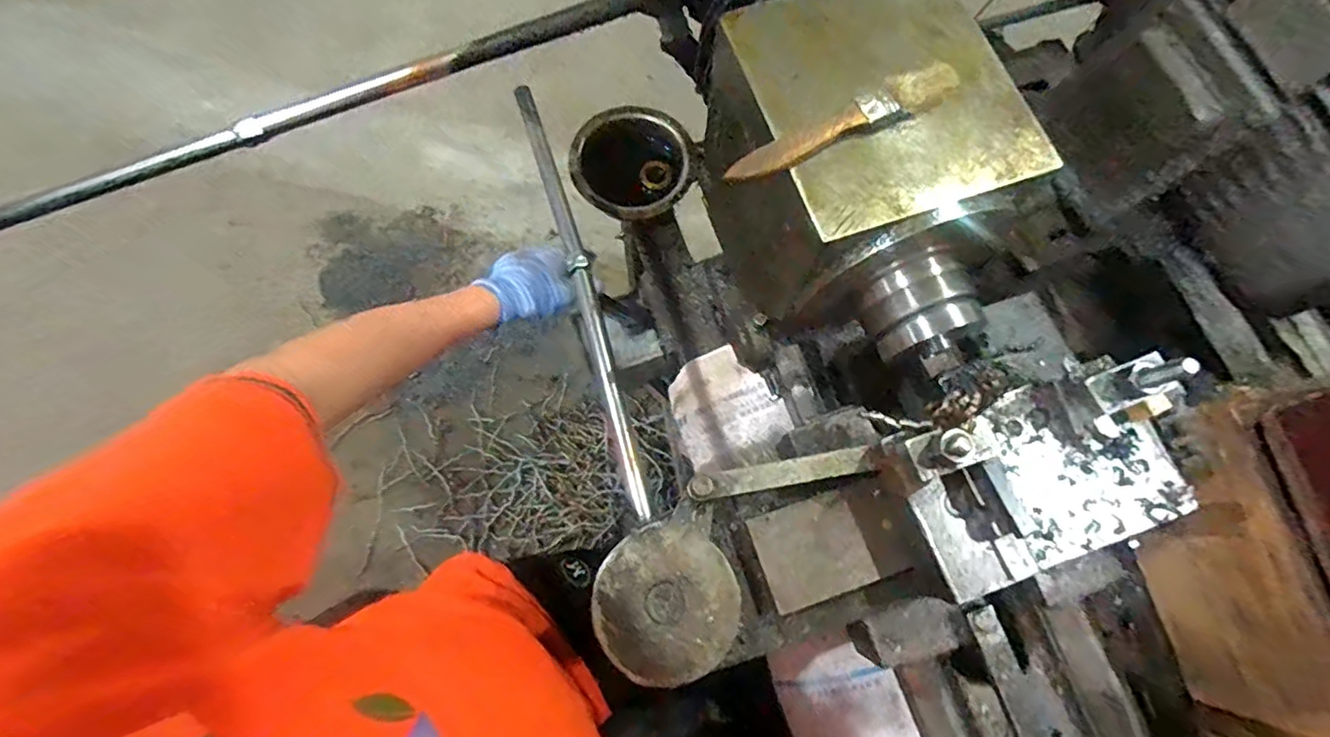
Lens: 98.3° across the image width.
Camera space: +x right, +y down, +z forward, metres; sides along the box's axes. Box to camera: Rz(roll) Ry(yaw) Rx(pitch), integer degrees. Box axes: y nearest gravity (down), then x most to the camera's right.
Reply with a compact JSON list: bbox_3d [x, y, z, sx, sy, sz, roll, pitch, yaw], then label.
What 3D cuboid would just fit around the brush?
[{"bbox_3d":[0.102,-0.144,0.336,0.147,0.013,0.023,-24,77,-7],"label":"brush"}]

